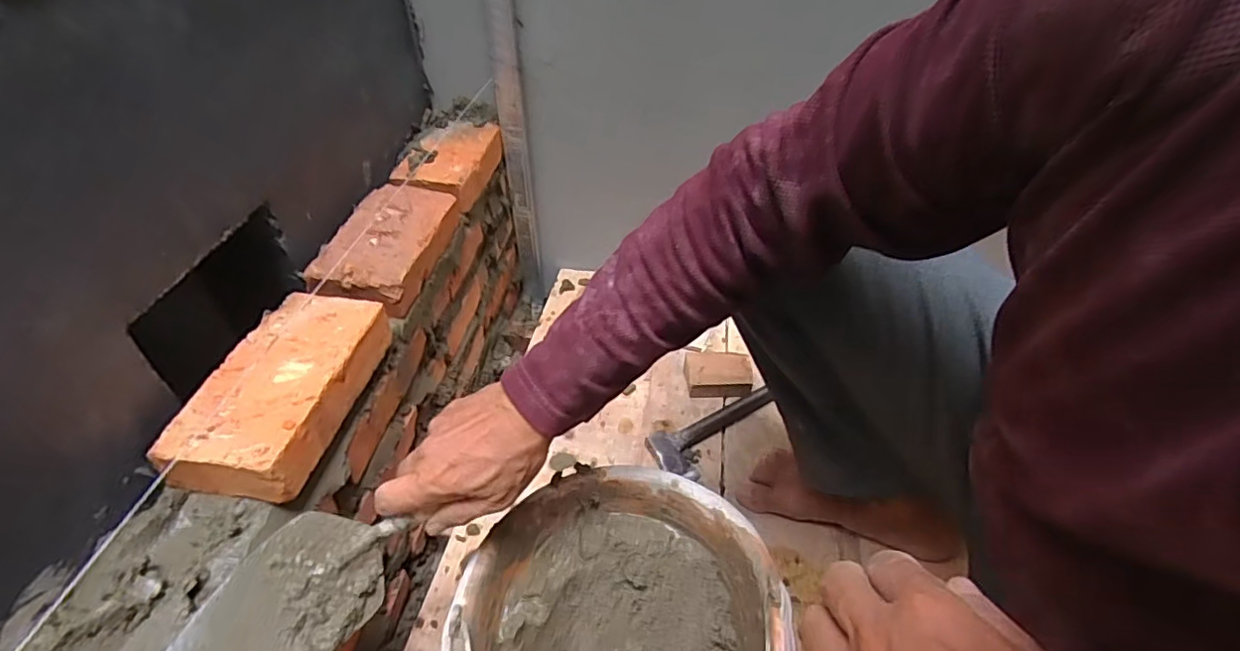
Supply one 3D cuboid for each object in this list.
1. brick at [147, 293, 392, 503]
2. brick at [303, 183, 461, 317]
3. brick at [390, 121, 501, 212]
[{"bbox_3d":[-0.278,0.050,0.481,0.091,0.045,0.190,4,40,5],"label":"brick"},{"bbox_3d":[-0.256,-0.089,0.632,0.103,0.050,0.201,3,40,3],"label":"brick"},{"bbox_3d":[-0.228,-0.220,0.774,0.097,0.047,0.187,6,41,7],"label":"brick"}]

